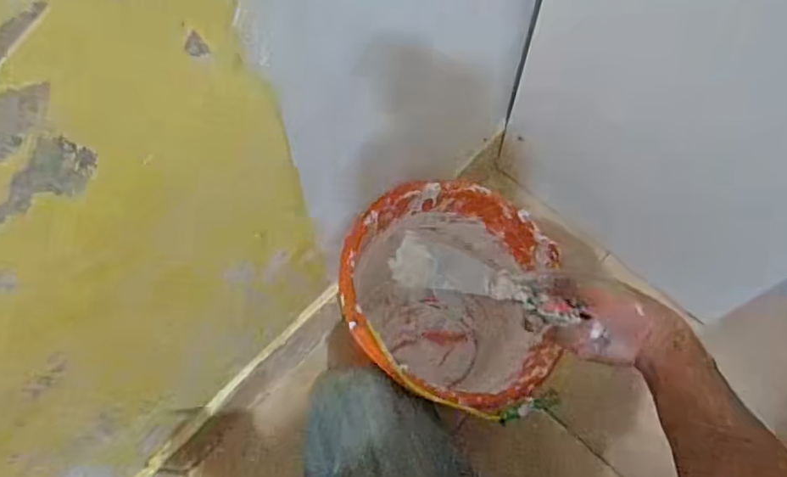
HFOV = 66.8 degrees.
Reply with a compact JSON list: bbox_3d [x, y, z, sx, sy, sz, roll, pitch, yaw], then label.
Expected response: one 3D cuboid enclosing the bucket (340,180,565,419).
[{"bbox_3d":[0.071,0.093,0.773,0.245,0.258,0.276,0,66,2],"label":"bucket"}]

